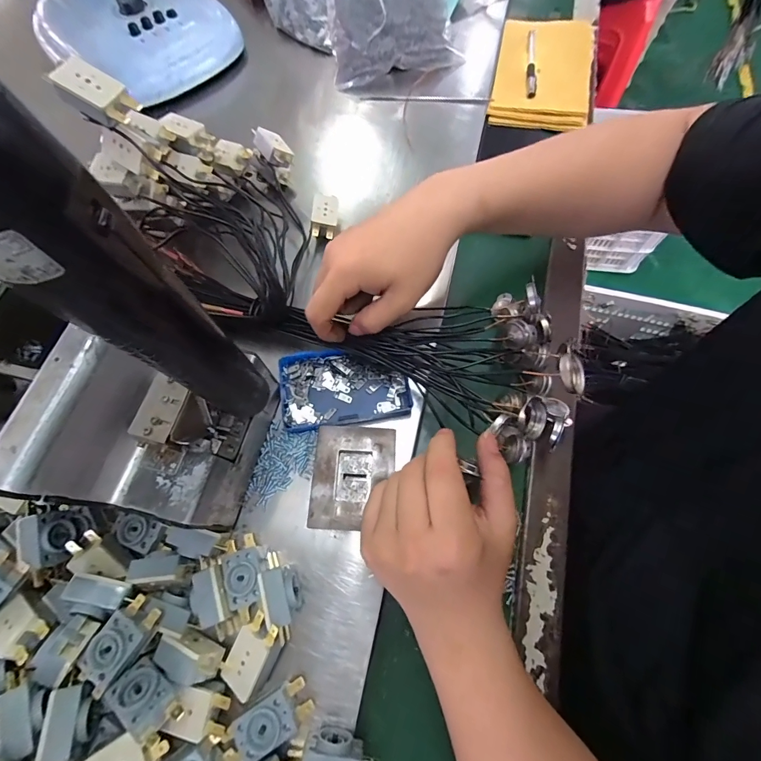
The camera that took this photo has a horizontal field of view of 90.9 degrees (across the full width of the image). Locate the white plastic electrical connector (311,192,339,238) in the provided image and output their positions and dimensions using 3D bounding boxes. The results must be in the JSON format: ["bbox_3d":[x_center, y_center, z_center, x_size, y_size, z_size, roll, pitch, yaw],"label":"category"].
[{"bbox_3d":[-0.059,-0.171,0.391,0.027,0.015,0.042,3,91,-25],"label":"white plastic electrical connector"}]

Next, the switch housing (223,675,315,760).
[{"bbox_3d":[-0.076,0.225,0.245,0.058,0.017,0.028,-30,71,-11],"label":"switch housing"}]

